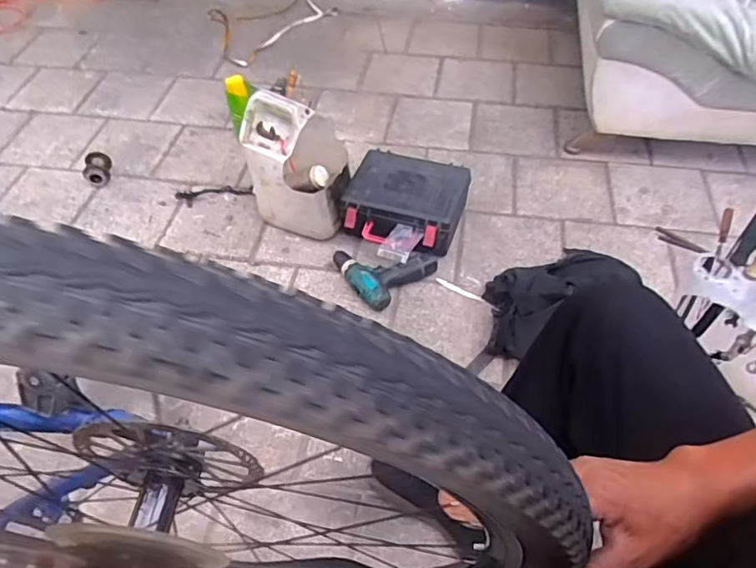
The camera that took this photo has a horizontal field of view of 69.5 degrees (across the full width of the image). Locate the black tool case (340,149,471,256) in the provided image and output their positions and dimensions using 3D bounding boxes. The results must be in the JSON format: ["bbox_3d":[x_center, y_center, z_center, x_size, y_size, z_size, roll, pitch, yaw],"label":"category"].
[{"bbox_3d":[0.068,-0.196,1.346,0.281,0.121,0.237,15,54,14],"label":"black tool case"}]

